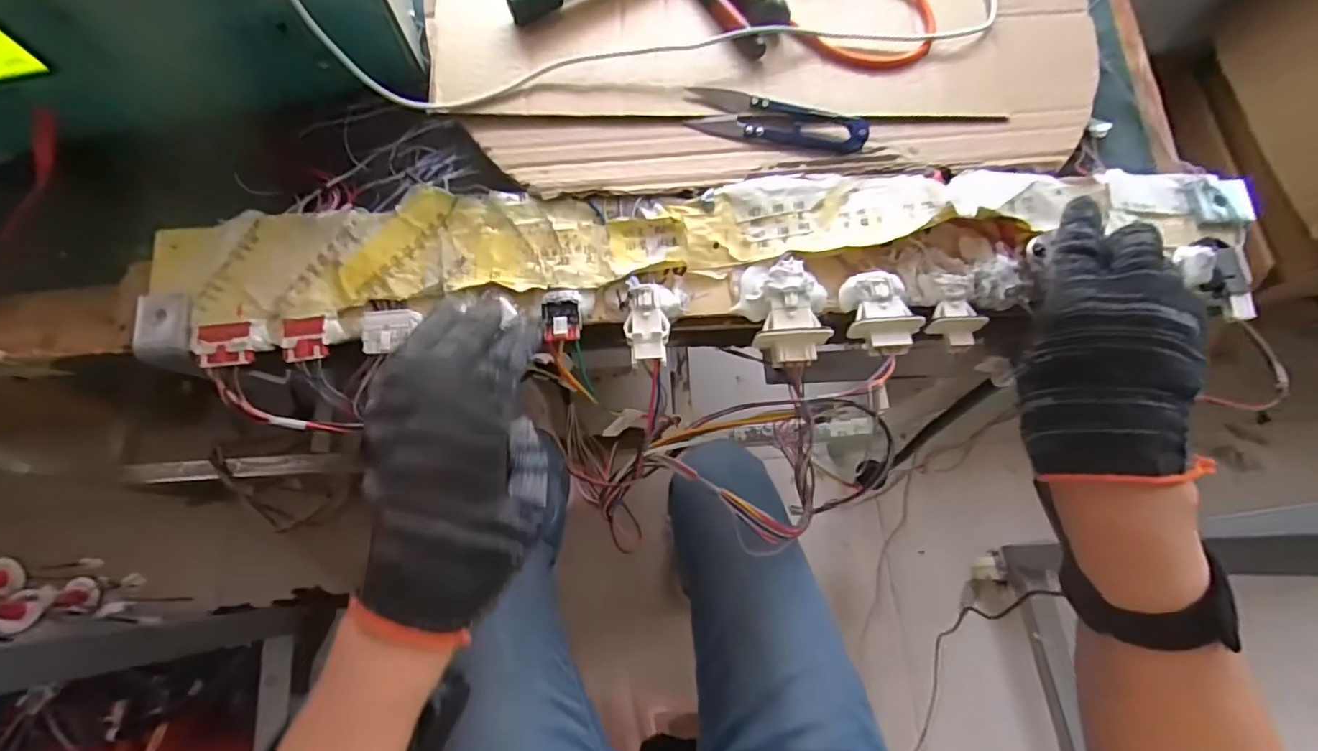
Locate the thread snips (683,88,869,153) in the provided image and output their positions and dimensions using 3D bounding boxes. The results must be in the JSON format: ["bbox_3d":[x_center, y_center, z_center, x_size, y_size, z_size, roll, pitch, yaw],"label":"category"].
[{"bbox_3d":[0.078,-0.167,0.379,0.117,0.007,0.030,12,74,3],"label":"thread snips"}]

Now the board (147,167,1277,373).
[{"bbox_3d":[0.030,-0.062,0.356,0.659,0.042,0.114,-3,74,-1],"label":"board"}]

